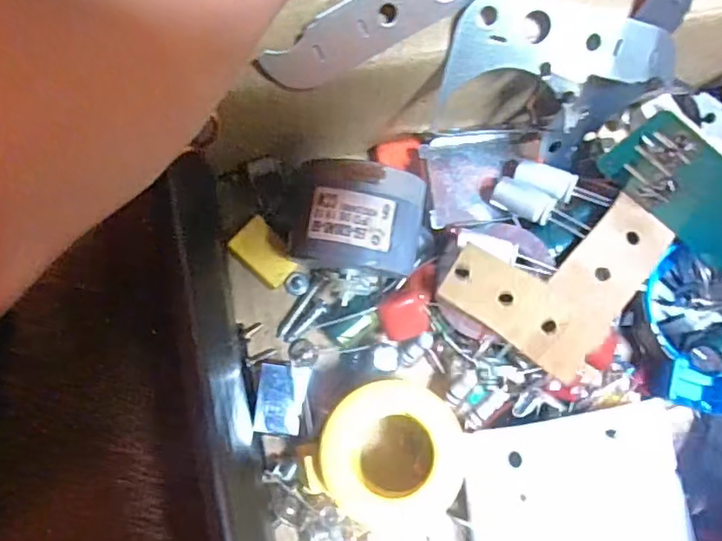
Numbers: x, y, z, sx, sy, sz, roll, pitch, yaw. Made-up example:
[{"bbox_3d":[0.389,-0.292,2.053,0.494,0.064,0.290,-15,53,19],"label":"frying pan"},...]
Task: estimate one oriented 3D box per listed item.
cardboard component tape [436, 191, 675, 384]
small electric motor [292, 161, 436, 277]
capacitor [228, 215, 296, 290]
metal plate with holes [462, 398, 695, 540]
[{"bbox_3d":[0.051,-0.003,0.152,0.039,0.010,0.051,38,75,9],"label":"cardboard component tape"},{"bbox_3d":[0.001,-0.012,0.151,0.034,0.025,0.024,6,79,-2],"label":"small electric motor"},{"bbox_3d":[-0.026,-0.004,0.164,0.017,0.008,0.012,45,81,5],"label":"capacitor"},{"bbox_3d":[0.056,0.058,0.151,0.062,0.005,0.043,-9,89,7],"label":"metal plate with holes"}]

